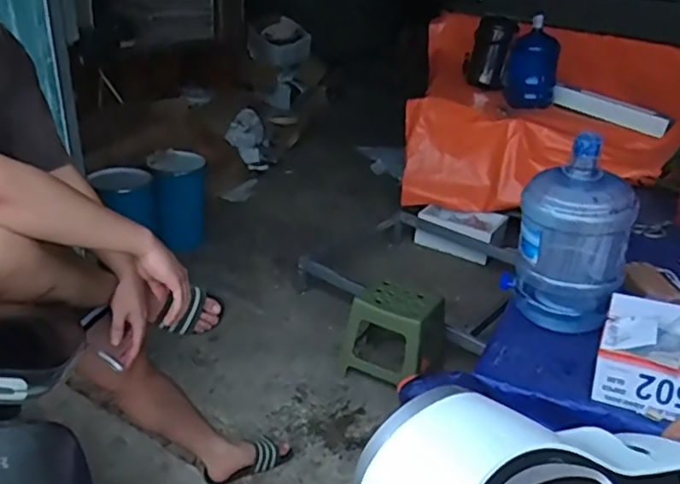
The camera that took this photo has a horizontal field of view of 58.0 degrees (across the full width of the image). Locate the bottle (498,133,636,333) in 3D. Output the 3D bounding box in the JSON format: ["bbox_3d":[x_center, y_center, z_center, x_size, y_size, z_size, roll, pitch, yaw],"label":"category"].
[{"bbox_3d":[0.606,-0.042,1.584,0.267,0.440,0.305,11,29,25],"label":"bottle"}]

